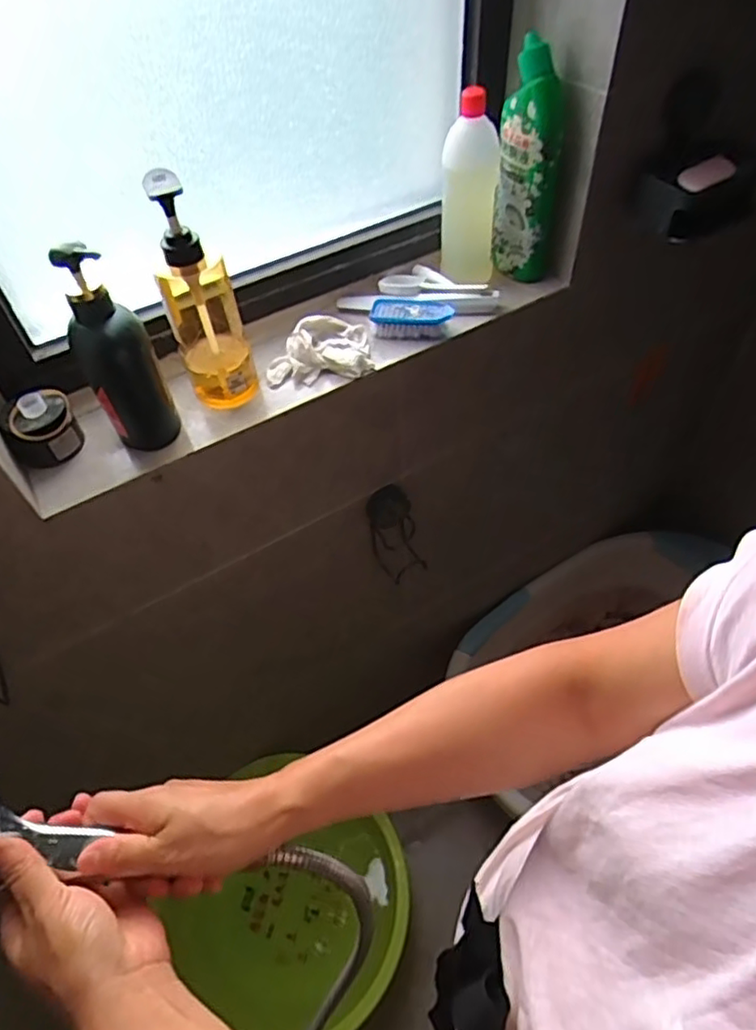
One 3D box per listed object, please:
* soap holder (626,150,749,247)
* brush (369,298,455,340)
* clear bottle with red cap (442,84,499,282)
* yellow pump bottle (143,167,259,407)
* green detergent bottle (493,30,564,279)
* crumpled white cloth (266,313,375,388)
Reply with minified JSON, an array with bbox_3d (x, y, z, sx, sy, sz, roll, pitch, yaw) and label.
[{"bbox_3d":[0.356,-0.364,0.711,0.114,0.063,0.089,-27,54,-16],"label":"soap holder"},{"bbox_3d":[0.040,-0.230,0.738,0.093,0.026,0.051,8,53,11],"label":"brush"},{"bbox_3d":[0.103,-0.366,0.715,0.063,0.181,0.052,5,52,8],"label":"clear bottle with red cap"},{"bbox_3d":[-0.176,-0.214,0.617,0.069,0.224,0.072,-19,52,-10],"label":"yellow pump bottle"},{"bbox_3d":[0.170,-0.383,0.716,0.069,0.232,0.049,5,52,8],"label":"green detergent bottle"},{"bbox_3d":[-0.068,-0.191,0.713,0.115,0.041,0.086,-6,51,0],"label":"crumpled white cloth"}]

